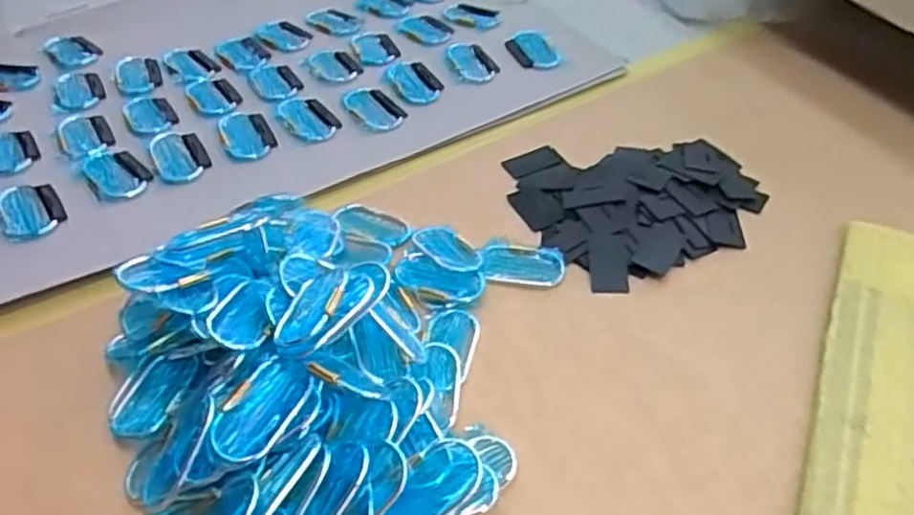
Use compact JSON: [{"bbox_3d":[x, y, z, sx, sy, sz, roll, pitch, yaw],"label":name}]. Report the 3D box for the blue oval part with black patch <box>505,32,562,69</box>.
[{"bbox_3d":[0.070,-0.188,0.646,0.040,0.006,0.053,-18,47,-15],"label":"blue oval part with black patch"}]

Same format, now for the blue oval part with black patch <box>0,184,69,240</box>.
[{"bbox_3d":[-0.293,-0.033,0.487,0.039,0.007,0.053,-24,49,-21],"label":"blue oval part with black patch"}]

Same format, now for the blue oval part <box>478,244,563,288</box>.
[{"bbox_3d":[0.043,0.004,0.464,0.053,0.008,0.032,1,45,3],"label":"blue oval part"}]

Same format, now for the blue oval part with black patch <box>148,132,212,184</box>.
[{"bbox_3d":[-0.209,-0.076,0.536,0.038,0.010,0.056,-23,48,-20],"label":"blue oval part with black patch"}]

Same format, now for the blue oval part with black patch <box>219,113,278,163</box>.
[{"bbox_3d":[-0.165,-0.096,0.556,0.038,0.007,0.062,-19,47,-17],"label":"blue oval part with black patch"}]

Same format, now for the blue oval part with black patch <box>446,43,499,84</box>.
[{"bbox_3d":[0.013,-0.174,0.632,0.038,0.005,0.063,-17,47,-15],"label":"blue oval part with black patch"}]

